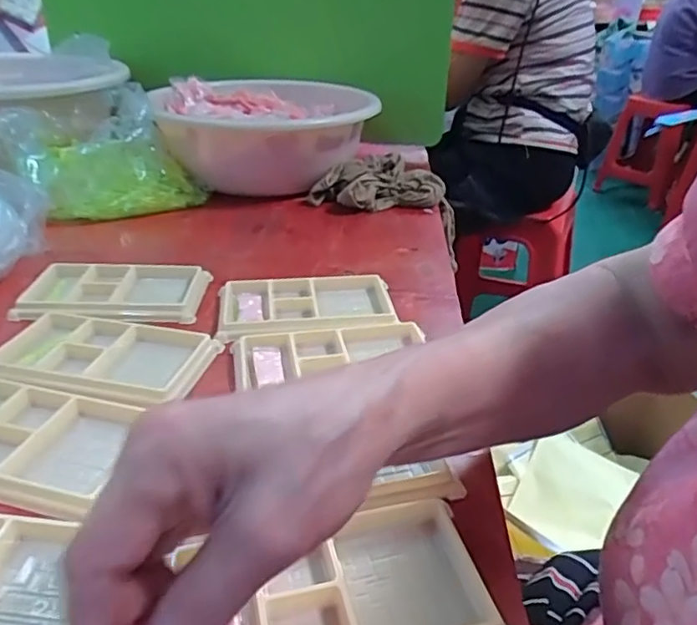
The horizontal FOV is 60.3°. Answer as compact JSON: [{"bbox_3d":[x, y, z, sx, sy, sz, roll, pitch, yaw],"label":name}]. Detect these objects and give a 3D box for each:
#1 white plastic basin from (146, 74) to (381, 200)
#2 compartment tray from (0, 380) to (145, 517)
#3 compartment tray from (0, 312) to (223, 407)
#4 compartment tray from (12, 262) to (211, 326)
[{"bbox_3d":[-0.096,-0.215,0.738,0.250,0.101,0.246,1,29,-1],"label":"white plastic basin"},{"bbox_3d":[-0.180,0.068,0.328,0.125,0.011,0.075,8,30,10],"label":"compartment tray"},{"bbox_3d":[-0.162,0.028,0.395,0.135,0.011,0.076,6,30,7],"label":"compartment tray"},{"bbox_3d":[-0.188,-0.015,0.471,0.139,0.013,0.084,0,29,-3],"label":"compartment tray"}]

